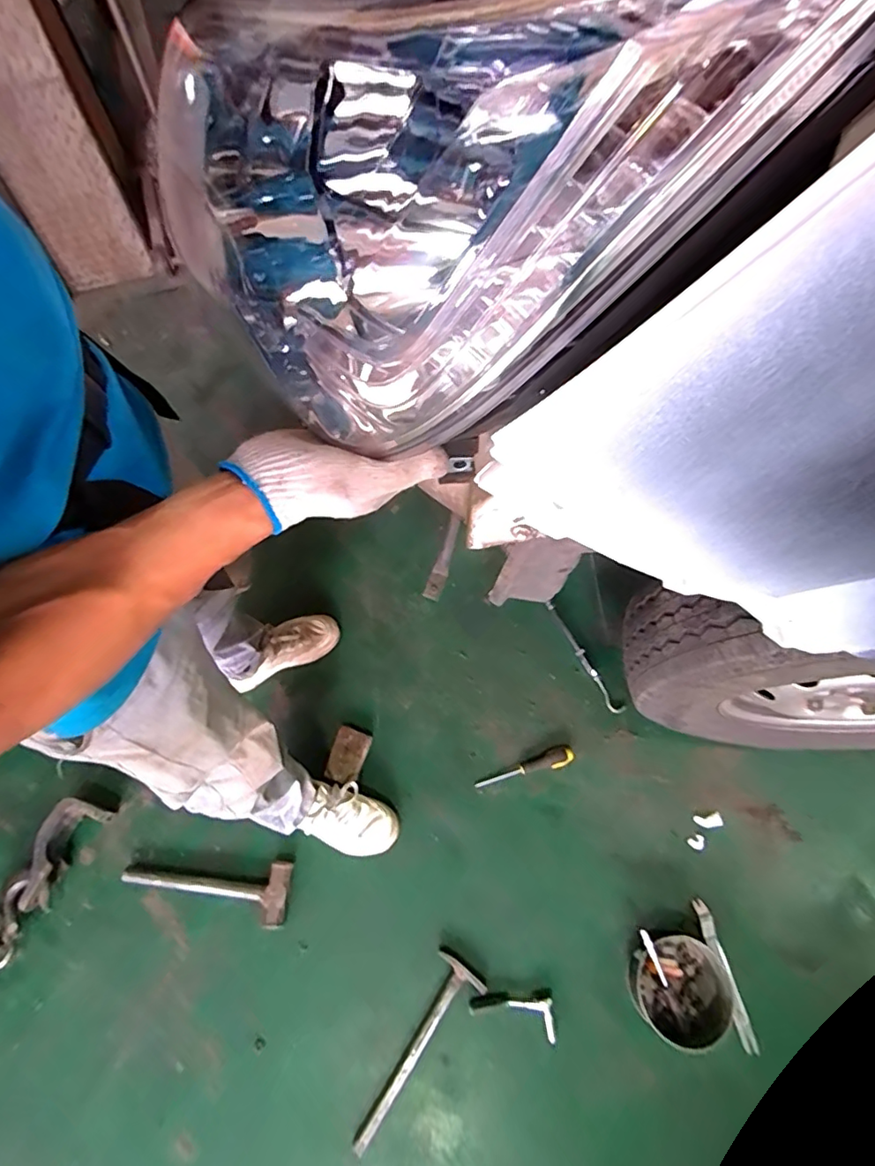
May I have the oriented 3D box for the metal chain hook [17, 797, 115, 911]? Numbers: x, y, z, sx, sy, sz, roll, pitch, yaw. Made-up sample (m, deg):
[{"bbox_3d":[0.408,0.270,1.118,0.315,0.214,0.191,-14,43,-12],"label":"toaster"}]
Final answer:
[{"bbox_3d":[-0.723,0.511,1.062,0.092,0.075,0.194,25,68,12],"label":"metal chain hook"}]

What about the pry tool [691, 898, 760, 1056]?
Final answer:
[{"bbox_3d":[0.501,0.680,0.968,0.028,0.014,0.221,-10,66,-4],"label":"pry tool"}]

